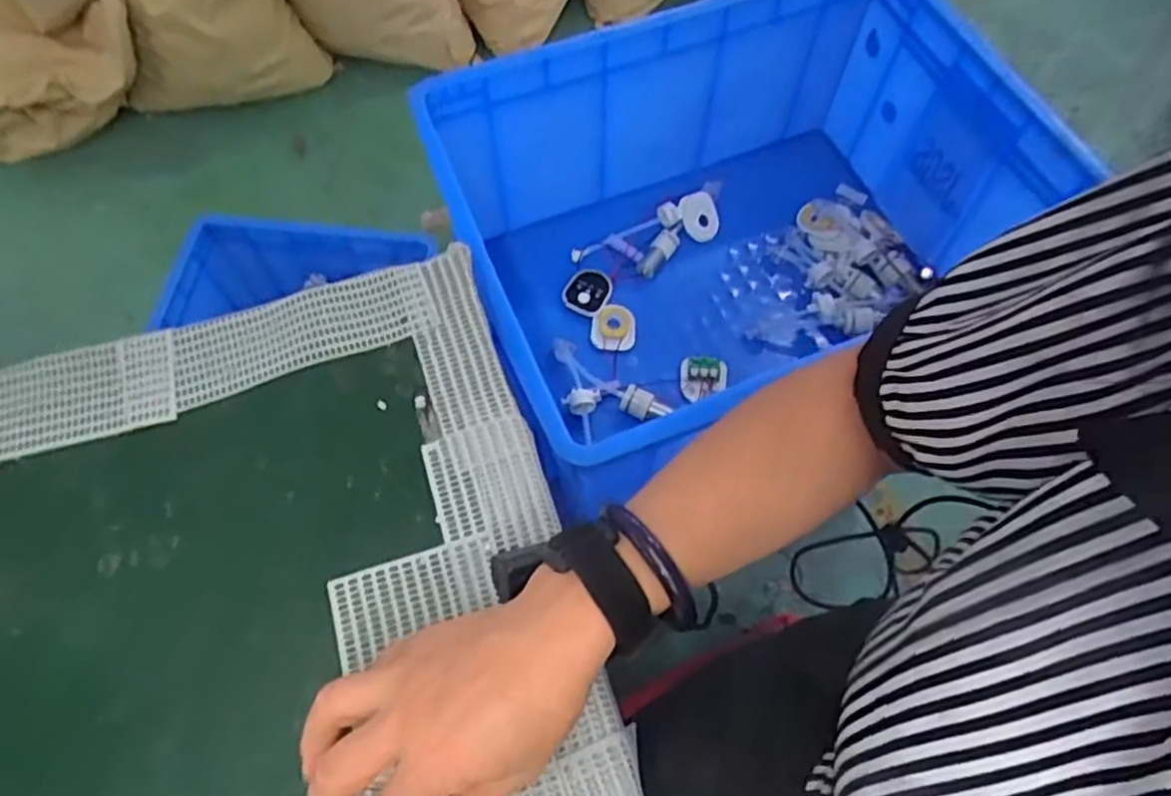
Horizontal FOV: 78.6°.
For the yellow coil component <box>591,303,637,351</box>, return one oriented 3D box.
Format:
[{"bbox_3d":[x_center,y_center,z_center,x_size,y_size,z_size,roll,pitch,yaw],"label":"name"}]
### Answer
[{"bbox_3d":[0.033,-0.084,0.833,0.051,0.014,0.058,0,64,1],"label":"yellow coil component"}]

